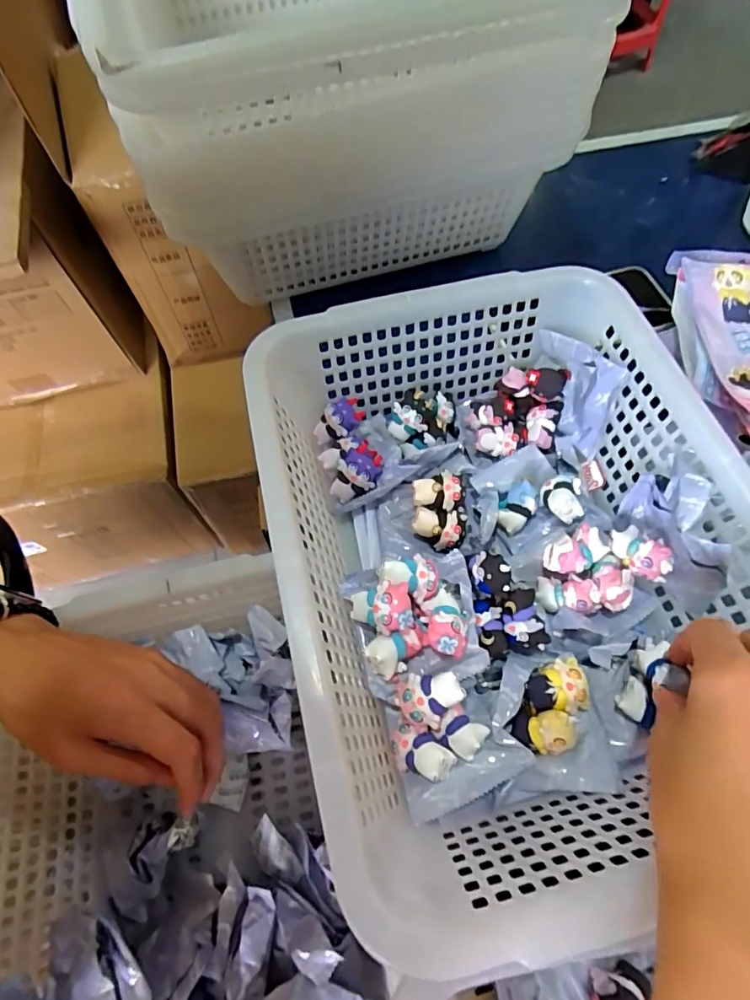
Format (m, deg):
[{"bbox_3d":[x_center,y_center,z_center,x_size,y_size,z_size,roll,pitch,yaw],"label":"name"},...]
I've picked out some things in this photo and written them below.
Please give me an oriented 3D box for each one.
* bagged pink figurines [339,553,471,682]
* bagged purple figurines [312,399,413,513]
[{"bbox_3d":[0.024,0.064,0.299,0.073,0.036,0.063,-16,65,-5],"label":"bagged pink figurines"},{"bbox_3d":[-0.012,-0.038,0.369,0.057,0.032,0.079,-13,65,-4],"label":"bagged purple figurines"}]

